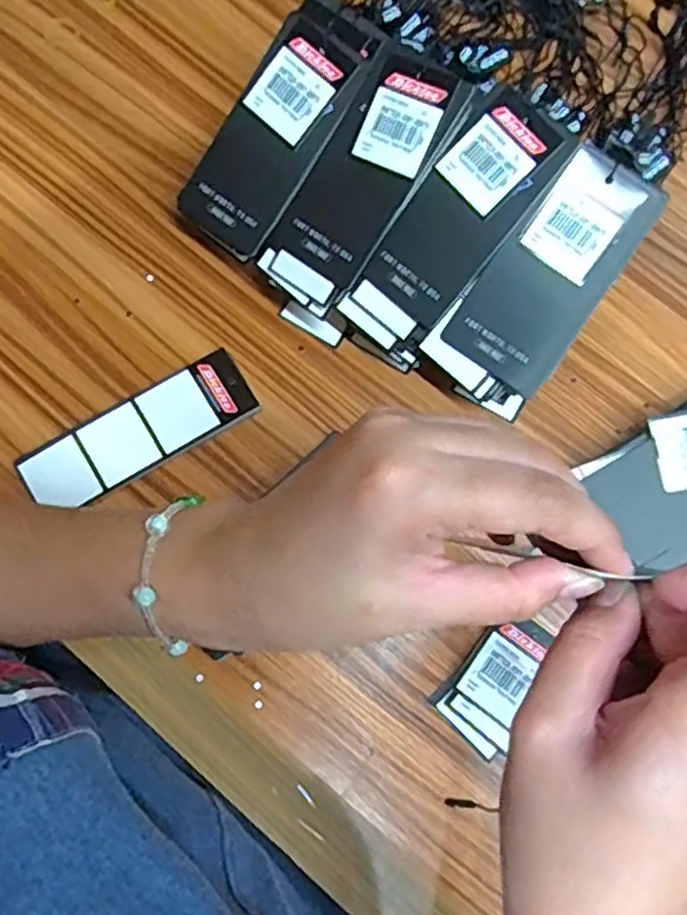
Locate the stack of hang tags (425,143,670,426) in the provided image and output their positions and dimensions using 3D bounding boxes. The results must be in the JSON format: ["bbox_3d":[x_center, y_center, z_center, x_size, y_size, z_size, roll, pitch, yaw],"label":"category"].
[{"bbox_3d":[0.097,-0.083,0.346,0.055,0.027,0.125,38,105,7],"label":"stack of hang tags"}]

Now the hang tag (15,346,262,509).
[{"bbox_3d":[-0.103,-0.011,0.362,0.117,0.012,0.040,-31,80,-8],"label":"hang tag"}]

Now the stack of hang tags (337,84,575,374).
[{"bbox_3d":[0.053,-0.109,0.349,0.046,0.026,0.135,40,107,7],"label":"stack of hang tags"}]

